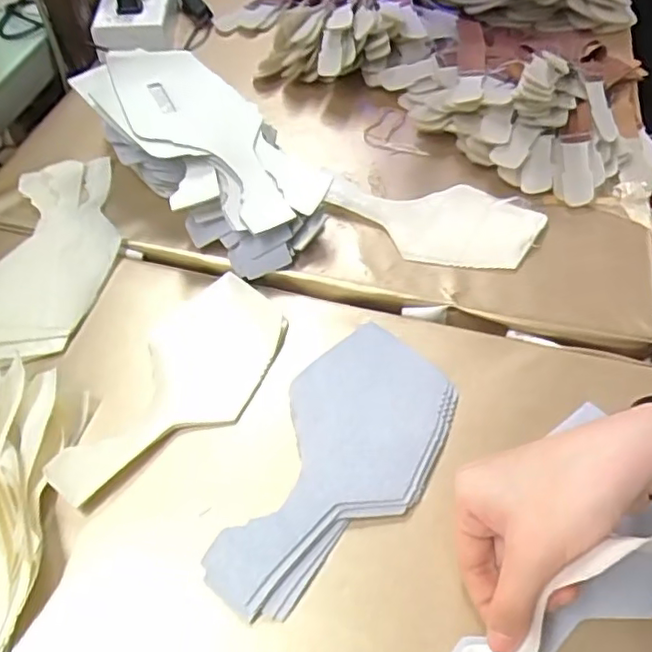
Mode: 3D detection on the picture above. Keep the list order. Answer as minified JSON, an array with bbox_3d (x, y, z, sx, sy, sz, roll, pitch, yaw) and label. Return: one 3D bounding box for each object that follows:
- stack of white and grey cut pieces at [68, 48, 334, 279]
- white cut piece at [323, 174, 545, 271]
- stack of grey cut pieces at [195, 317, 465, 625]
[{"bbox_3d":[-0.093,-0.136,0.493,0.109,0.054,0.222,-38,78,-25],"label":"stack of white and grey cut pieces"},{"bbox_3d":[0.083,-0.082,0.485,0.162,0.011,0.083,5,52,4],"label":"white cut piece"},{"bbox_3d":[0.008,0.078,0.363,0.093,0.011,0.185,26,57,19],"label":"stack of grey cut pieces"}]

